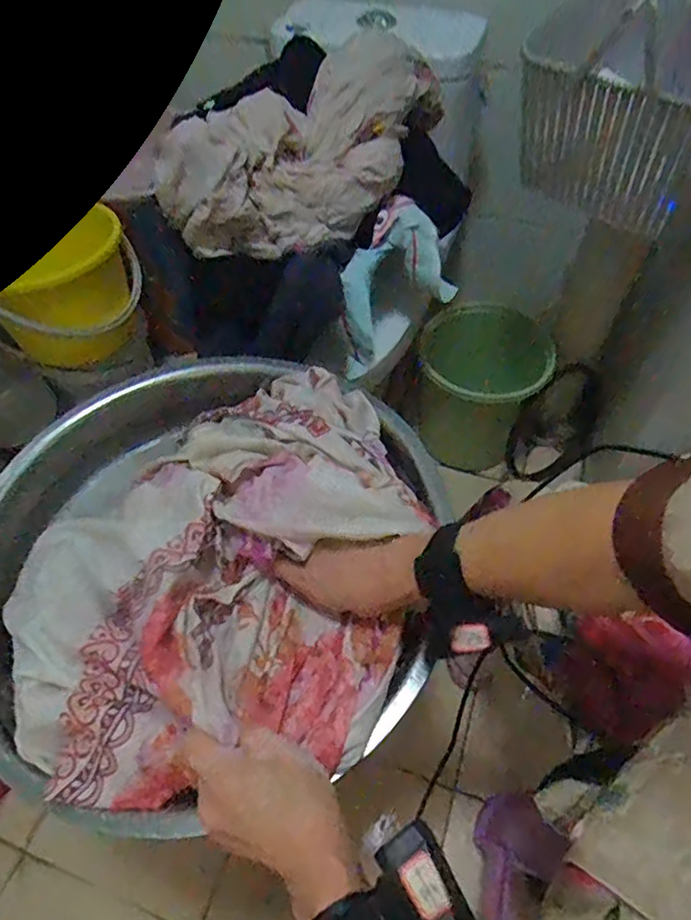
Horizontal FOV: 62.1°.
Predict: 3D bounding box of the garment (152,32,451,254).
[{"bbox_3d":[-0.037,-0.444,0.795,0.204,0.142,0.460,33,62,23],"label":"garment"}]

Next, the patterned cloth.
[{"bbox_3d":[-0.107,0.067,0.503,0.334,0.088,0.373,-10,55,-5],"label":"patterned cloth"}]

